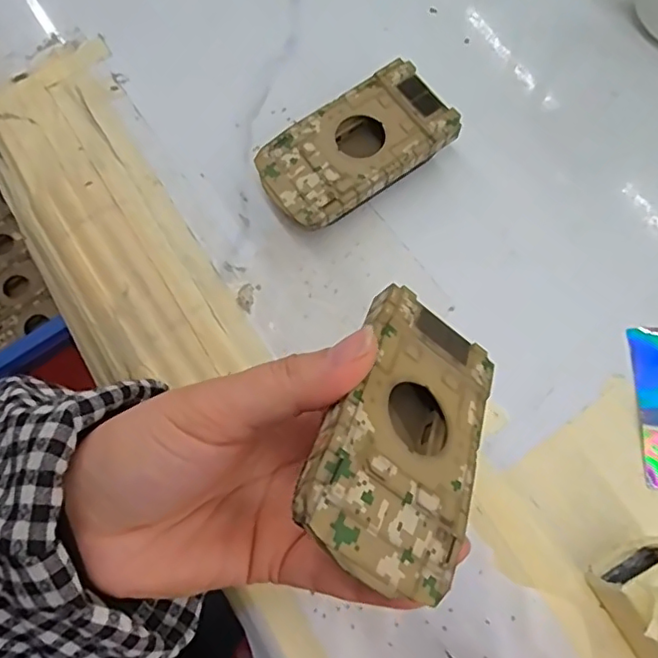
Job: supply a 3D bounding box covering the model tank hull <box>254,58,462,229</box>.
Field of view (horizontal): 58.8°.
[{"bbox_3d":[0.014,-0.088,0.297,0.095,0.026,0.051,-36,76,-10],"label":"model tank hull"}]

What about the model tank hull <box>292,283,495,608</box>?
[{"bbox_3d":[0.023,0.033,0.185,0.052,0.016,0.094,37,48,-12],"label":"model tank hull"}]

